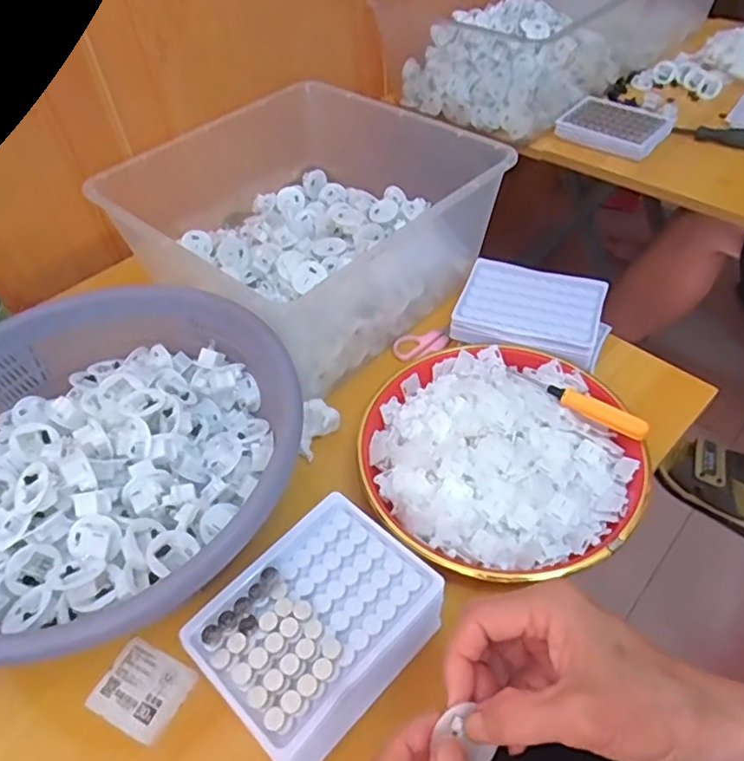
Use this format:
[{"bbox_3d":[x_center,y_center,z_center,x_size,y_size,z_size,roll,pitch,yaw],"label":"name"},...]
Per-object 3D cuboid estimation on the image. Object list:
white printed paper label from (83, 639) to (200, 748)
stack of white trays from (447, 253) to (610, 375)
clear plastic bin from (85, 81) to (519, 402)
[{"bbox_3d":[-0.153,0.205,0.402,0.058,0.004,0.049,20,53,20],"label":"white printed paper label"},{"bbox_3d":[0.155,-0.064,0.586,0.138,0.035,0.104,17,52,18],"label":"stack of white trays"},{"bbox_3d":[-0.072,-0.164,0.627,0.310,0.137,0.300,-37,56,-25],"label":"clear plastic bin"}]

